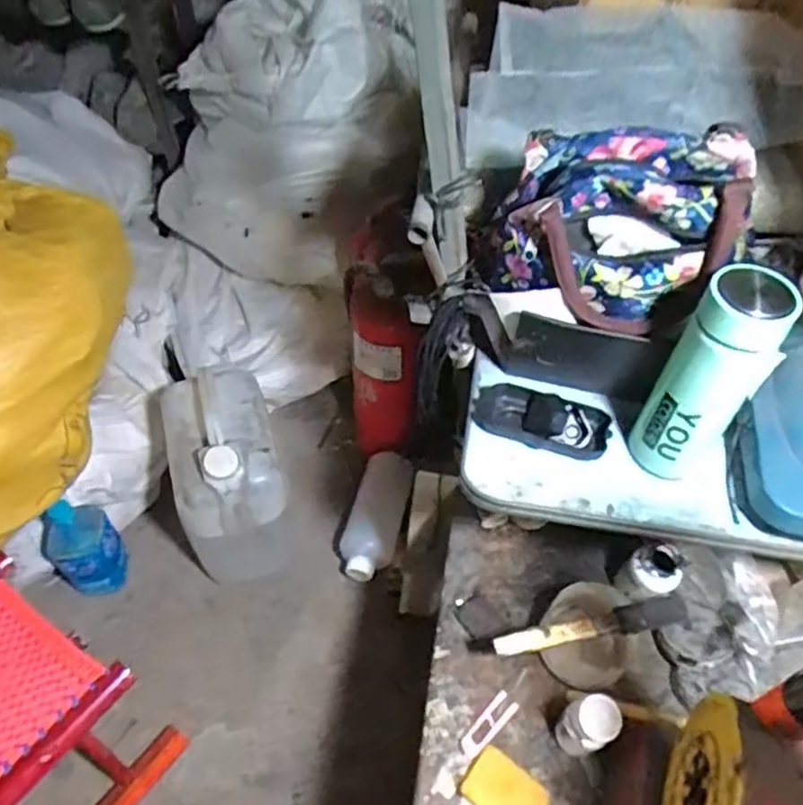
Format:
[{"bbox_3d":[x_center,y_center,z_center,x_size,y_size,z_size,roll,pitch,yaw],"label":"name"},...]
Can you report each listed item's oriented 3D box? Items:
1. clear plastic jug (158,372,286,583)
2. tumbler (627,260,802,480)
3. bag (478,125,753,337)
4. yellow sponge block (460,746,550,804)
[{"bbox_3d":[-0.265,0.125,1.058,0.152,0.308,0.237,-14,54,-12],"label":"clear plastic jug"},{"bbox_3d":[0.241,-0.014,0.549,0.058,0.199,0.066,-27,57,-21],"label":"tumbler"},{"bbox_3d":[0.169,-0.151,0.570,0.206,0.125,0.133,14,53,9],"label":"bag"},{"bbox_3d":[0.093,0.349,0.608,0.071,0.005,0.049,32,58,21],"label":"yellow sponge block"}]

